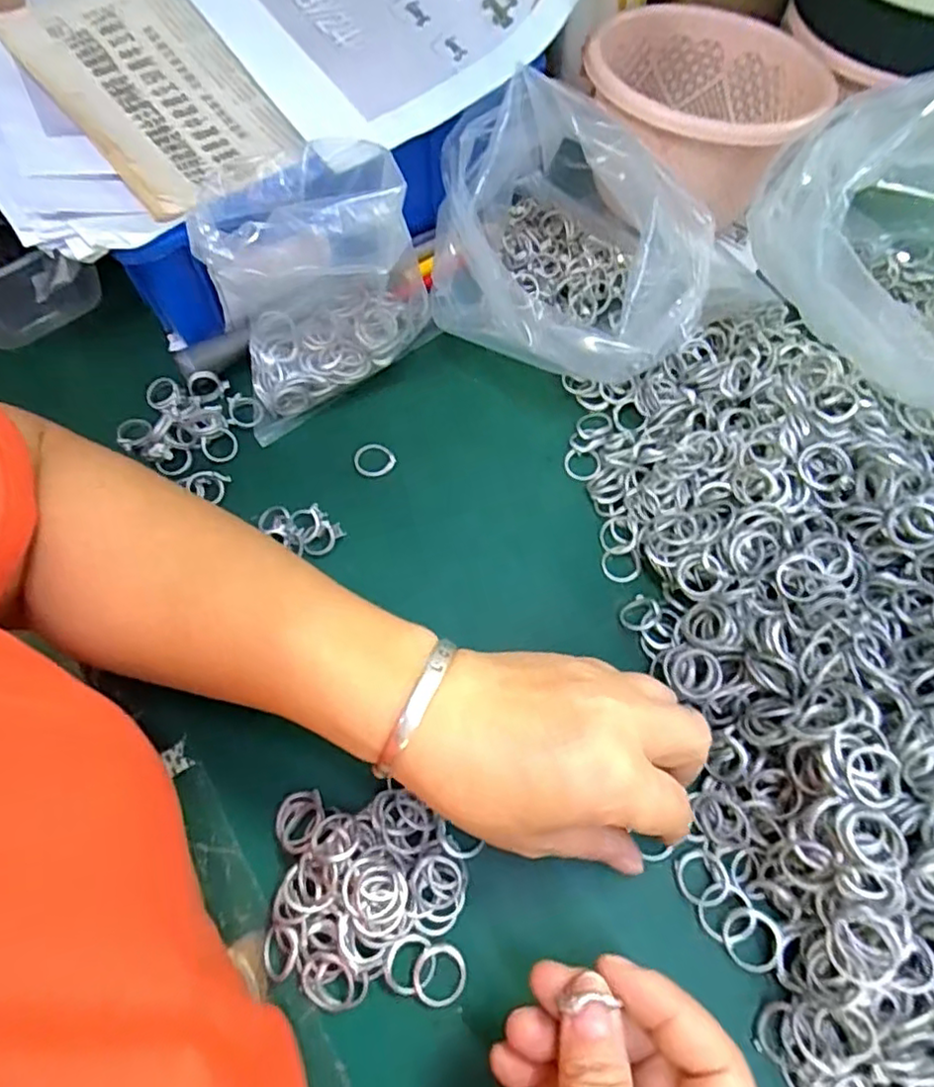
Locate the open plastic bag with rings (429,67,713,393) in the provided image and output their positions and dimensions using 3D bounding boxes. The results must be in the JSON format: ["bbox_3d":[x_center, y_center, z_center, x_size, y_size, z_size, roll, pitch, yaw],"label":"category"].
[{"bbox_3d":[0.046,-0.181,0.374,0.136,0.109,0.187,-6,64,-3],"label":"open plastic bag with rings"}]

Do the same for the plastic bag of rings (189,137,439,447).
[{"bbox_3d":[-0.087,-0.148,0.355,0.128,0.112,0.087,-31,67,-14],"label":"plastic bag of rings"}]

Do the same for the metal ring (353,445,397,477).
[{"bbox_3d":[-0.053,-0.047,0.365,0.024,0.005,0.018,3,63,2],"label":"metal ring"}]

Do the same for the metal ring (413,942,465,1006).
[{"bbox_3d":[-0.011,0.173,0.257,0.021,0.004,0.021,-15,64,-7],"label":"metal ring"}]

